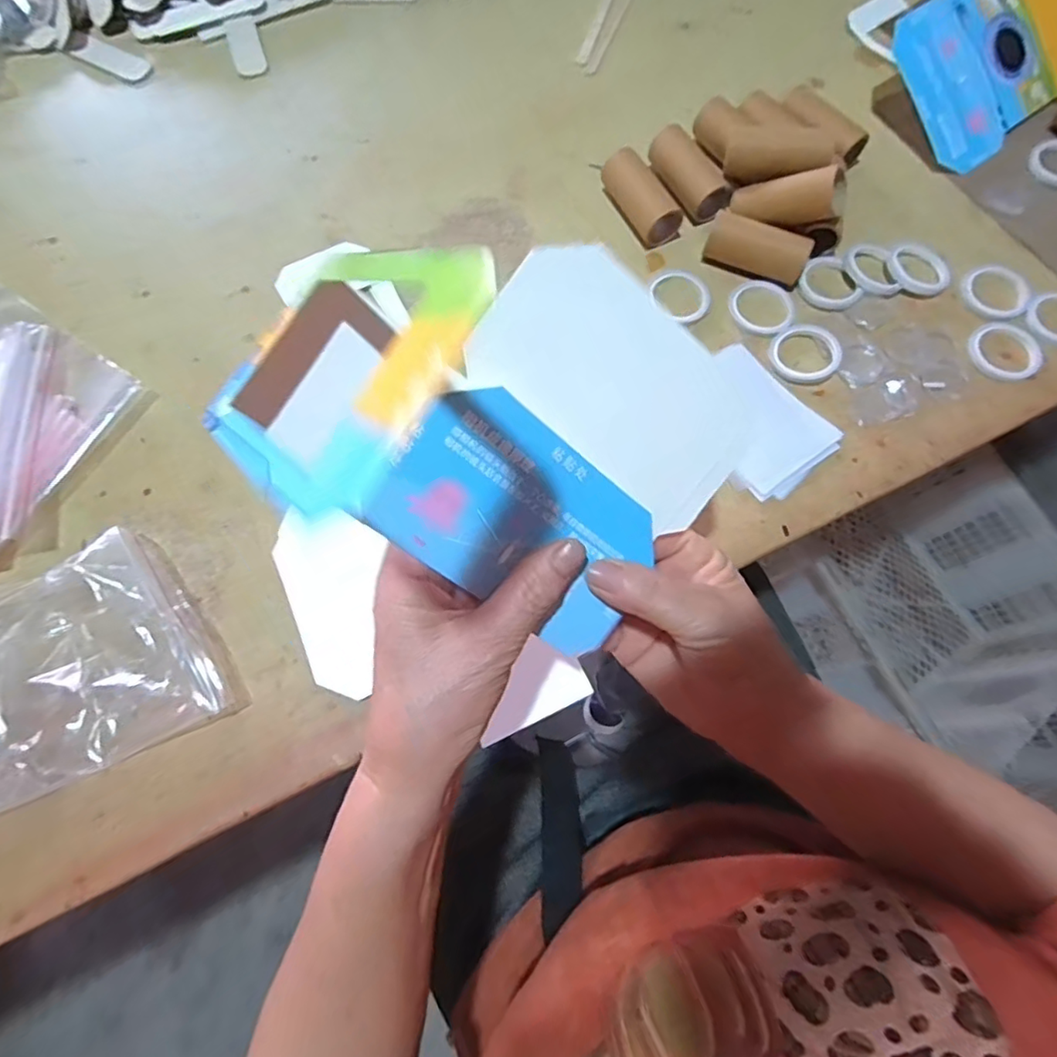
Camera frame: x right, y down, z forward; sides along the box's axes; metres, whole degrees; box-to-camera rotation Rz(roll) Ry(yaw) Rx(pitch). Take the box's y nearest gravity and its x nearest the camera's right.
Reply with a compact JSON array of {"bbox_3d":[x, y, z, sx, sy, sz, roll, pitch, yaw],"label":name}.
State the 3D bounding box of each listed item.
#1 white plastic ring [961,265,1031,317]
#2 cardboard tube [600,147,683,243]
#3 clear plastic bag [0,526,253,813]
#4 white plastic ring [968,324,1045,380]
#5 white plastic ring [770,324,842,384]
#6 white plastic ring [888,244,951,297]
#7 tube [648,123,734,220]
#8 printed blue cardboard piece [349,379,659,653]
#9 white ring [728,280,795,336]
[{"bbox_3d":[0.349,-0.178,0.427,0.048,0.006,0.048,0,72,-1],"label":"white plastic ring"},{"bbox_3d":[0.088,-0.260,0.450,0.029,0.026,0.078,-27,74,-9],"label":"cardboard tube"},{"bbox_3d":[-0.282,0.086,0.332,0.182,0.025,0.126,-27,74,-9],"label":"clear plastic bag"},{"bbox_3d":[0.342,-0.127,0.410,0.051,0.004,0.045,-19,73,-7],"label":"white plastic ring"},{"bbox_3d":[0.197,-0.126,0.409,0.045,0.008,0.044,0,72,-1],"label":"white plastic ring"},{"bbox_3d":[0.296,-0.198,0.436,0.045,0.009,0.046,0,72,-1],"label":"white plastic ring"},{"bbox_3d":[0.127,-0.279,0.456,0.033,0.027,0.079,-27,74,-9],"label":"tube"},{"bbox_3d":[-0.001,-0.002,0.240,0.123,0.004,0.073,36,94,-25],"label":"printed blue cardboard piece"},{"bbox_3d":[0.174,-0.165,0.427,0.046,0.004,0.048,0,72,-1],"label":"white ring"}]

